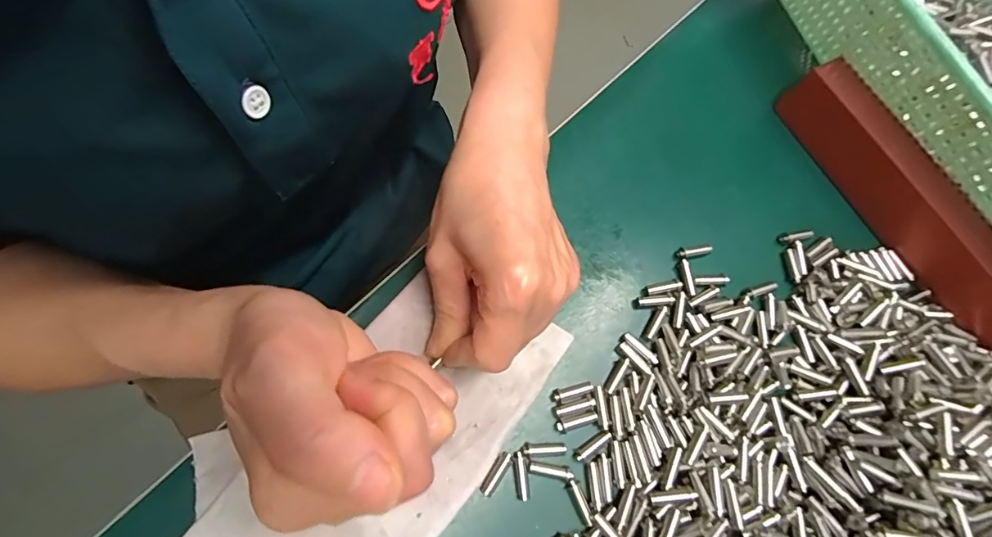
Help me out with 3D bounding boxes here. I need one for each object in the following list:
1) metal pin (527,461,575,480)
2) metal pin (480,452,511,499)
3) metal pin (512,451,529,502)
[{"bbox_3d":[0.026,0.096,0.221,0.021,0.005,0.006,12,70,-1],"label":"metal pin"},{"bbox_3d":[0.000,0.095,0.215,0.006,0.004,0.021,32,71,6],"label":"metal pin"},{"bbox_3d":[0.012,0.098,0.219,0.006,0.005,0.021,-5,71,-8],"label":"metal pin"}]

